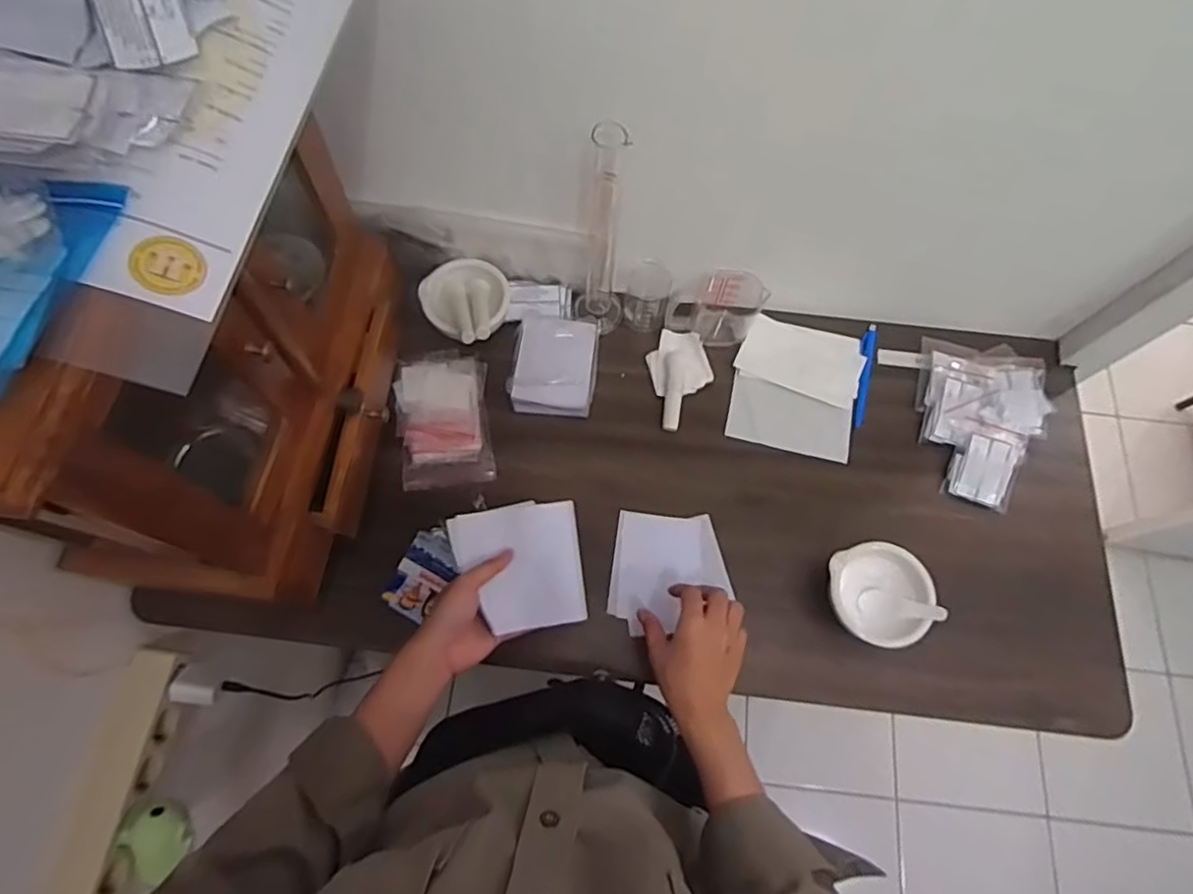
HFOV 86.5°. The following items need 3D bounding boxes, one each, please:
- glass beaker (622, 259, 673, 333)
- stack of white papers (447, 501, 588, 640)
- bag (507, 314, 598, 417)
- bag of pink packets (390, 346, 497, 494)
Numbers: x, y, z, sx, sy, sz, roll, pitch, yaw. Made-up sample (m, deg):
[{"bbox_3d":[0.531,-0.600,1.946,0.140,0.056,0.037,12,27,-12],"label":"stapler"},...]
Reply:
[{"bbox_3d":[0.059,-0.177,0.750,0.048,0.076,0.049,13,70,2],"label":"glass beaker"},{"bbox_3d":[-0.070,0.111,0.588,0.112,0.010,0.113,-9,84,-7],"label":"stack of white papers"},{"bbox_3d":[-0.048,-0.097,0.730,0.095,0.048,0.116,8,70,1],"label":"bag"},{"bbox_3d":[-0.172,-0.034,0.713,0.099,0.024,0.153,-8,70,-5],"label":"bag of pink packets"}]

